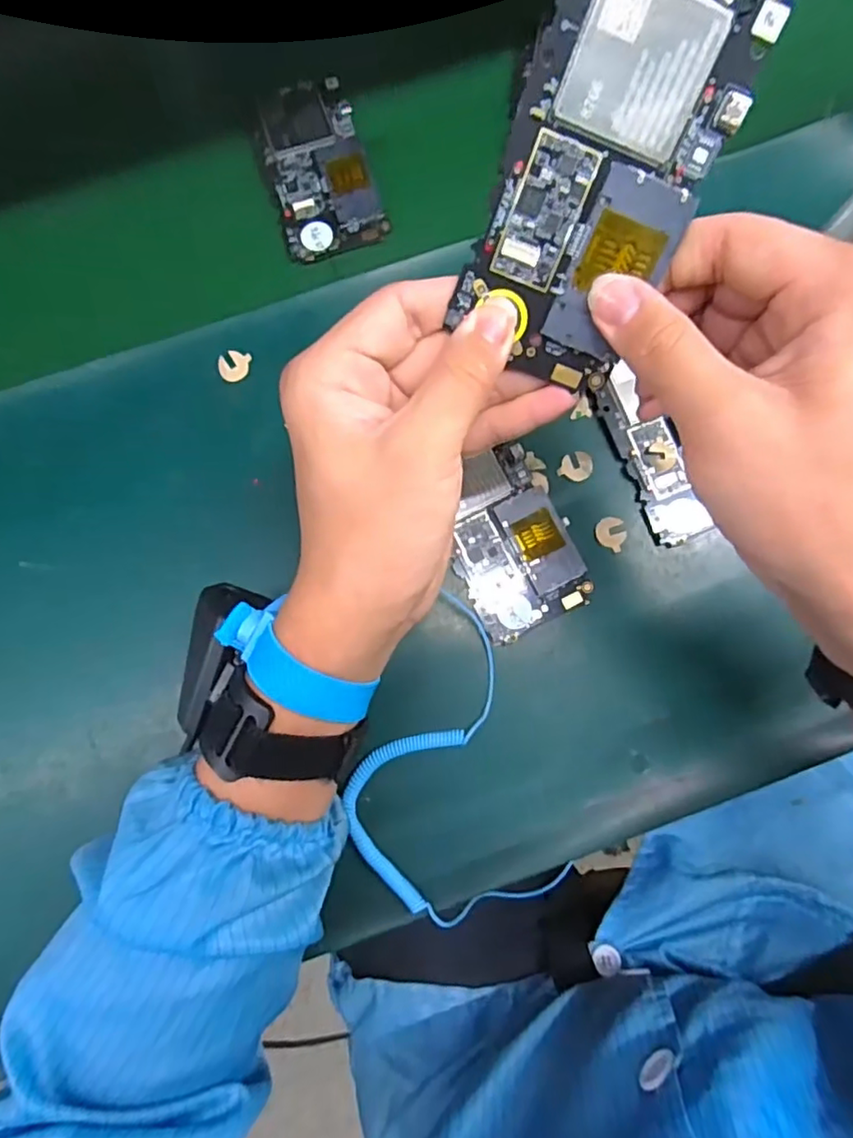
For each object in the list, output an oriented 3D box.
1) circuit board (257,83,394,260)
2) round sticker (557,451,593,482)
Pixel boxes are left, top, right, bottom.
[{"bbox_3d":[-0.071,-0.260,0.387,0.065,0.006,0.123,-17,82,-3],"label":"circuit board"},{"bbox_3d":[0.089,-0.060,0.353,0.018,0.004,0.018,0,82,0],"label":"round sticker"}]

